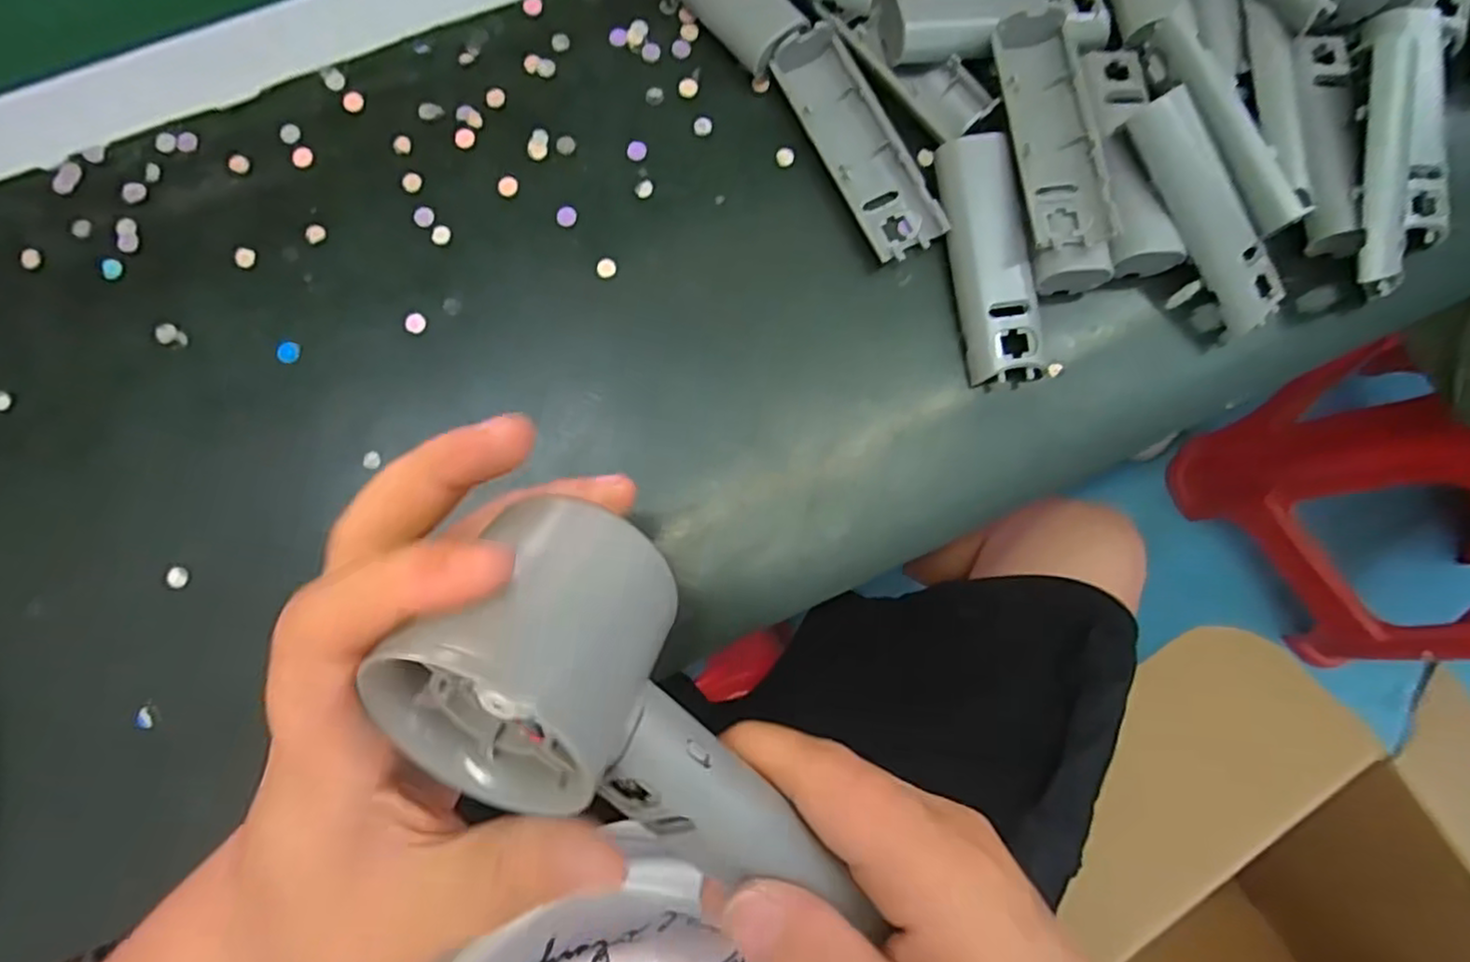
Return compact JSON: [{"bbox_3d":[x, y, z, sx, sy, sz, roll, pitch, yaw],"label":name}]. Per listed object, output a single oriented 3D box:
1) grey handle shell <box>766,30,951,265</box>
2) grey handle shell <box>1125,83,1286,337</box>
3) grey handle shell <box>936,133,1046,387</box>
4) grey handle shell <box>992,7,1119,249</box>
[{"bbox_3d":[0.053,-0.147,0.300,0.033,0.017,0.103,-28,83,-7],"label":"grey handle shell"},{"bbox_3d":[0.200,-0.113,0.288,0.029,0.012,0.102,-36,102,-6],"label":"grey handle shell"},{"bbox_3d":[0.110,-0.095,0.292,0.031,0.013,0.105,-6,81,-4],"label":"grey handle shell"},{"bbox_3d":[0.132,-0.149,0.294,0.034,0.019,0.107,-4,81,-4],"label":"grey handle shell"}]

